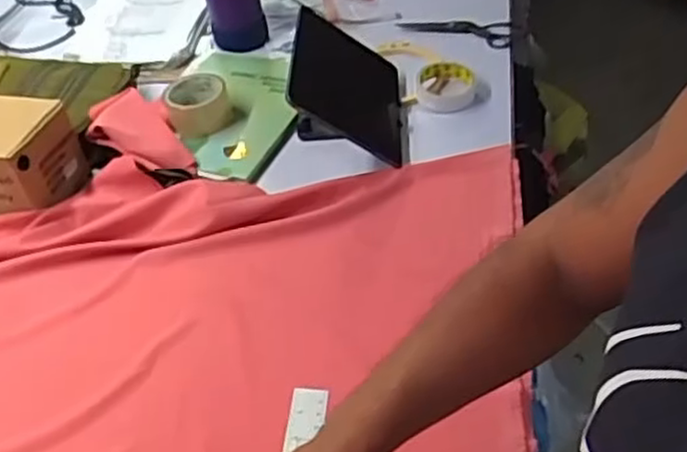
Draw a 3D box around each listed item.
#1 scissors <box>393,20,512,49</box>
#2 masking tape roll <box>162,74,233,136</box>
[{"bbox_3d":[0.185,-0.325,1.190,0.190,0.008,0.072,18,48,23],"label":"scissors"},{"bbox_3d":[-0.210,-0.178,1.052,0.088,0.048,0.089,-15,43,-8],"label":"masking tape roll"}]

